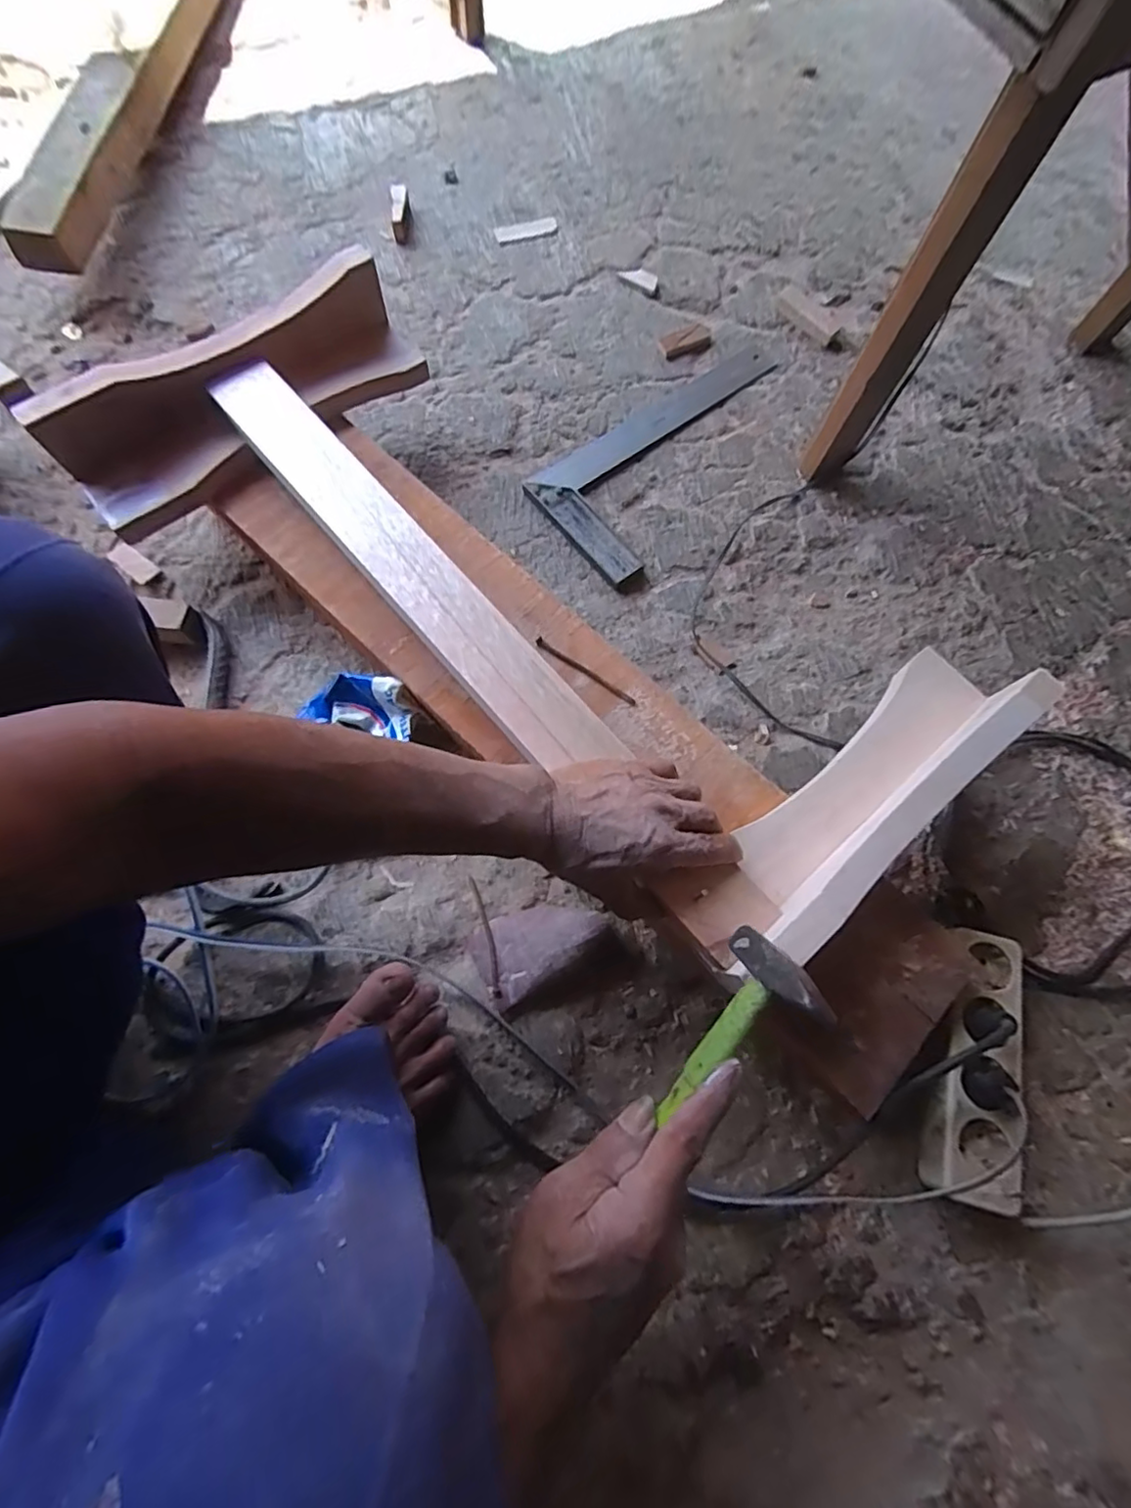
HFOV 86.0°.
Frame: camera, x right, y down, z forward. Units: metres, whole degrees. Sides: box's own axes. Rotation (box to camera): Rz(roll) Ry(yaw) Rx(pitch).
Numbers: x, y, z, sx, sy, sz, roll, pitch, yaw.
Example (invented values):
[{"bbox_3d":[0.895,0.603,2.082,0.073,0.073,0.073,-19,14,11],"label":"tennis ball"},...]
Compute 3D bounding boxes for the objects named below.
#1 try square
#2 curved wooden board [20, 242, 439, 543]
[{"bbox_3d":[0.137,-0.339,0.675,0.355,0.014,0.155,-39,77,-12],"label":"try square"},{"bbox_3d":[-0.292,-0.327,0.548,0.328,0.083,0.089,-38,77,-12],"label":"curved wooden board"}]

